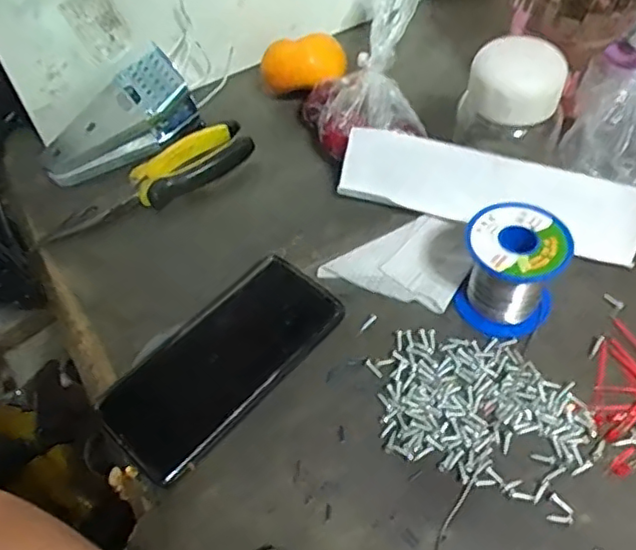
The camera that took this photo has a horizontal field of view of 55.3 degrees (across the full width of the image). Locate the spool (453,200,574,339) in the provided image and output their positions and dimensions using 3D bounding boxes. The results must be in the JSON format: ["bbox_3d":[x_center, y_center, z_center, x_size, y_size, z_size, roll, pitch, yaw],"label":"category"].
[{"bbox_3d":[0.127,-0.004,0.399,0.062,0.058,0.066,-2,54,2],"label":"spool"}]

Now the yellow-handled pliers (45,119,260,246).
[{"bbox_3d":[-0.134,-0.074,0.486,0.174,0.014,0.040,-30,75,-13],"label":"yellow-handled pliers"}]

